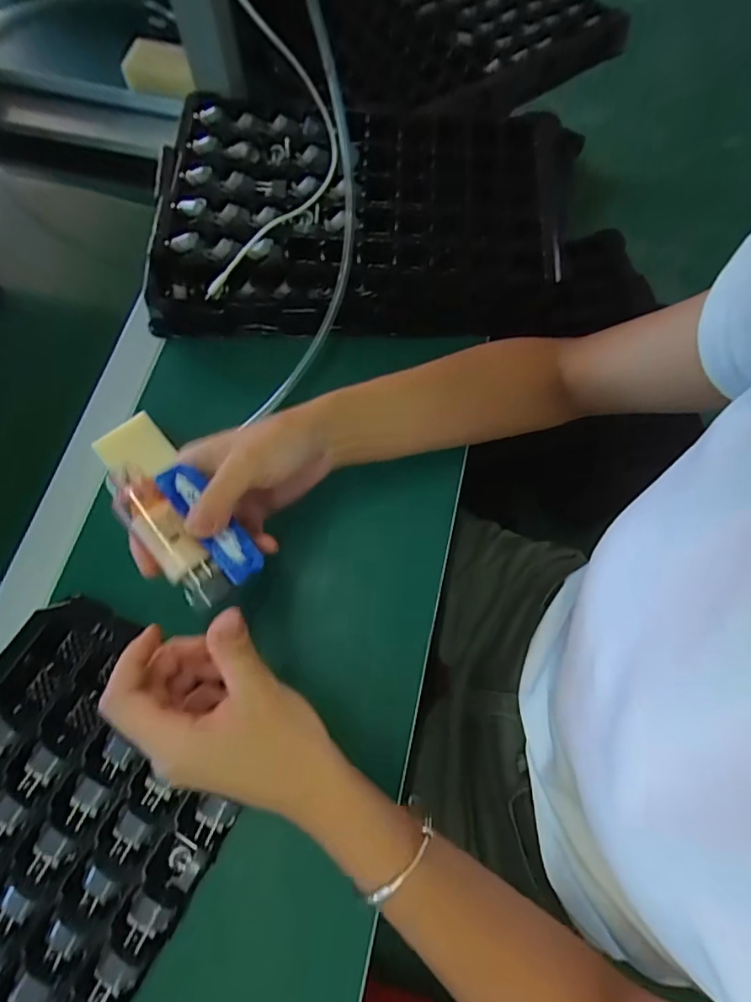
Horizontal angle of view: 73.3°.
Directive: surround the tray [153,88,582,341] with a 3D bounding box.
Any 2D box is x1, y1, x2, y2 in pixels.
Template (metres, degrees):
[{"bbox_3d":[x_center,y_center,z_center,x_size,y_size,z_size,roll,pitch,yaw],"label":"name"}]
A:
[{"bbox_3d":[-0.012,-0.275,0.480,0.386,0.060,0.233,1,81,-2],"label":"tray"}]

